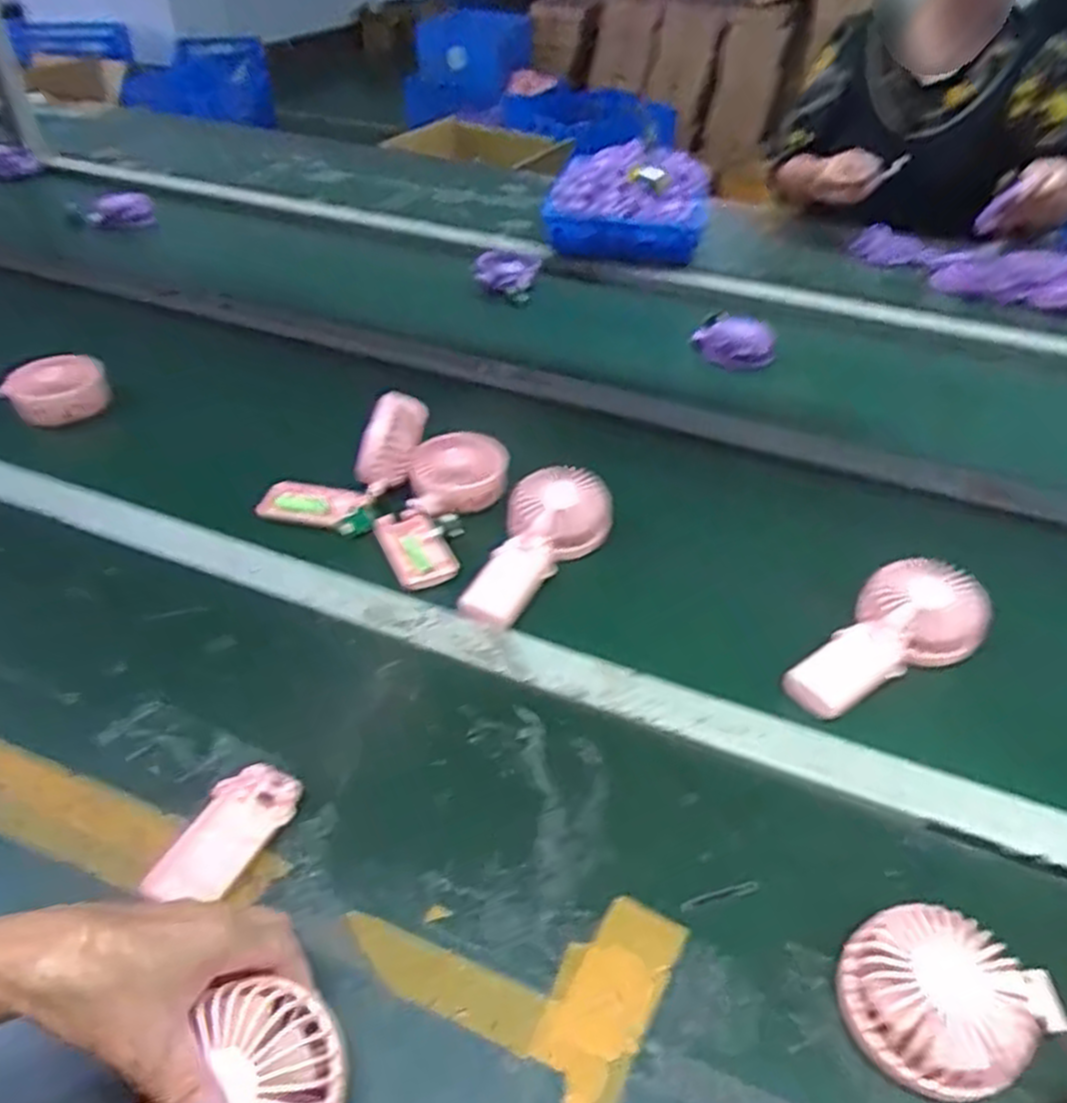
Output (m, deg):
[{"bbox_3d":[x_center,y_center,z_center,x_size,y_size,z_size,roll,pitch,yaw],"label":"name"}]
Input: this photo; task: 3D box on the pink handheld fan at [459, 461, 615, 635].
[{"bbox_3d":[0.009,-0.007,0.672,0.087,0.044,0.177,15,41,13],"label":"pink handheld fan"}]

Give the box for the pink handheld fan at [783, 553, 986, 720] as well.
[{"bbox_3d":[0.273,0.070,0.612,0.177,0.040,0.082,-29,48,-16],"label":"pink handheld fan"}]

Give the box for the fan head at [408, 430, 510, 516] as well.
[{"bbox_3d":[-0.073,-0.079,0.745,0.091,0.031,0.089,-10,61,-8],"label":"fan head"}]

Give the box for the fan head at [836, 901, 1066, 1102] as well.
[{"bbox_3d":[0.215,0.233,0.410,0.096,0.037,0.086,-23,47,-28],"label":"fan head"}]

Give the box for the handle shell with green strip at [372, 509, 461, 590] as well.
[{"bbox_3d":[-0.106,-0.005,0.687,0.051,0.020,0.089,-27,51,-14],"label":"handle shell with green strip"}]

